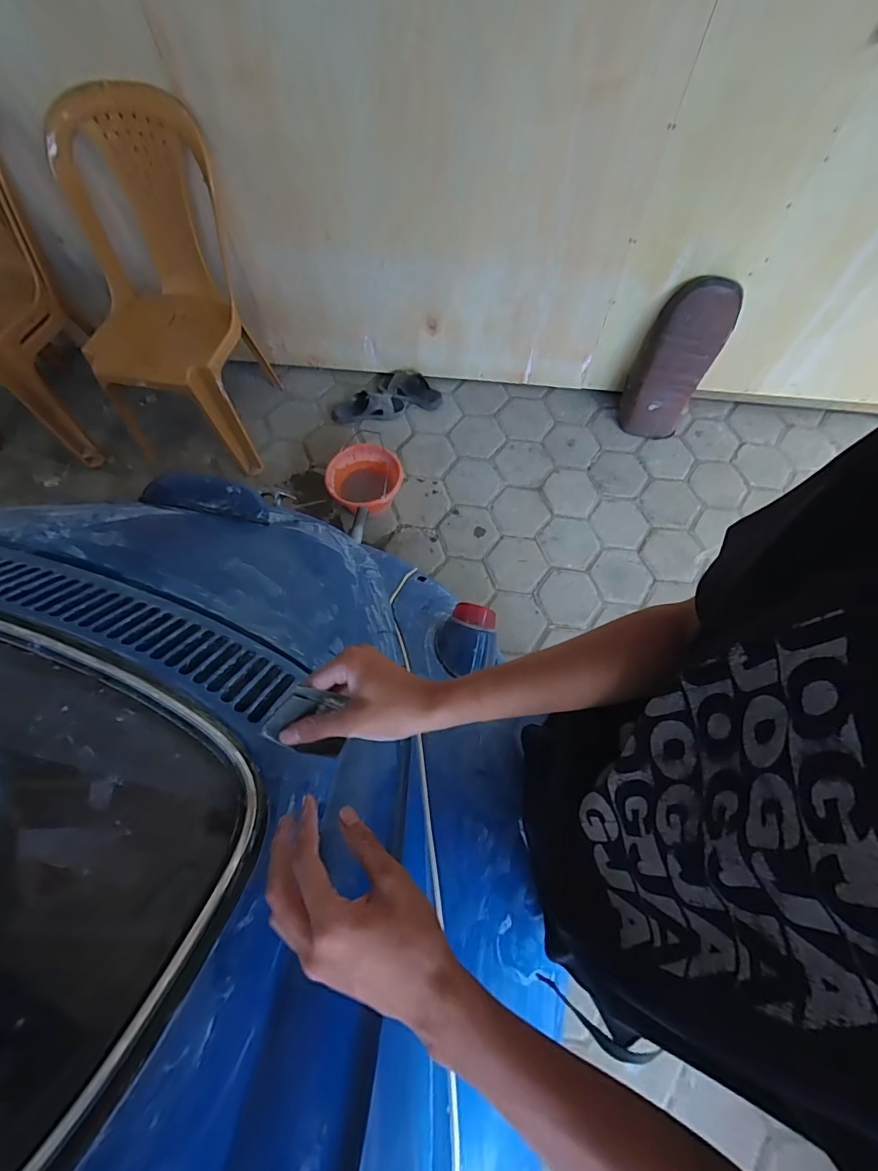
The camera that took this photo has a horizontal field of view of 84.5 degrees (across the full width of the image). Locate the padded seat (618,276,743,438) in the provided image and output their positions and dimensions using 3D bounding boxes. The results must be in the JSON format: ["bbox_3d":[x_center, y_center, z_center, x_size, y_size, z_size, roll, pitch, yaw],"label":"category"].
[{"bbox_3d":[0.797,-0.750,1.642,0.230,0.537,0.196,21,69,8],"label":"padded seat"}]

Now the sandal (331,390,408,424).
[{"bbox_3d":[-0.264,-0.677,1.832,0.273,0.059,0.118,-3,67,-1],"label":"sandal"}]

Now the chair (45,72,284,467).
[{"bbox_3d":[-0.848,-0.833,1.468,0.446,0.797,0.522,3,67,1],"label":"chair"}]

